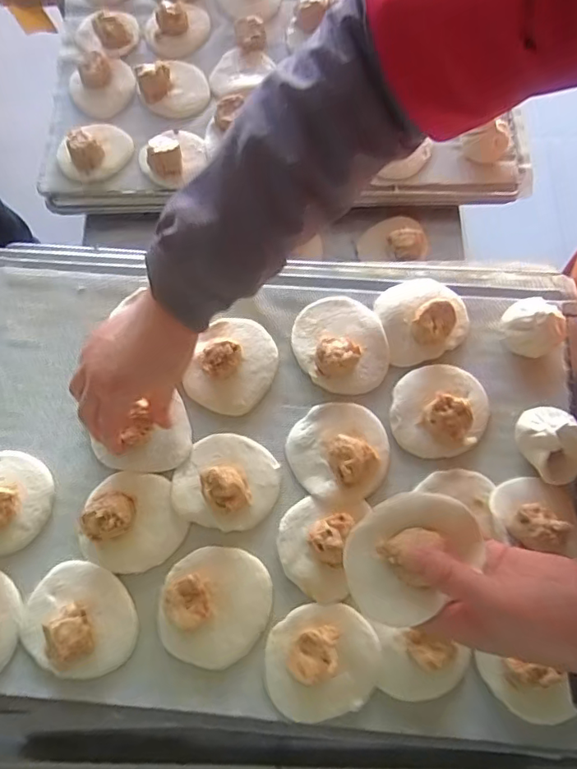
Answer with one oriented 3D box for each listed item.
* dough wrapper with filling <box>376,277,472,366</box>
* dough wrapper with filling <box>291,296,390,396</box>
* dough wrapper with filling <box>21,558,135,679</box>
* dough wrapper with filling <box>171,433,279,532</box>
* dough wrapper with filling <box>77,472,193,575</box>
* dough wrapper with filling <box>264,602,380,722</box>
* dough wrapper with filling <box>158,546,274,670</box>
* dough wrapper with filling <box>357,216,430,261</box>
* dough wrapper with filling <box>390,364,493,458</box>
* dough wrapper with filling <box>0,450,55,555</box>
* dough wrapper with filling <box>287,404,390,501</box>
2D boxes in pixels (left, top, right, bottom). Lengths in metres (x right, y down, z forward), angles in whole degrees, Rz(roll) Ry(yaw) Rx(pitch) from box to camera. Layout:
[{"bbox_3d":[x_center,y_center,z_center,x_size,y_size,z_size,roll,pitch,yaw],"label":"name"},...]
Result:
[{"bbox_3d":[0.132,-0.070,0.509,0.084,0.034,0.082,-15,73,-4],"label":"dough wrapper with filling"},{"bbox_3d":[0.050,-0.043,0.504,0.083,0.025,0.098,-24,74,-6],"label":"dough wrapper with filling"},{"bbox_3d":[-0.178,0.196,0.436,0.094,0.033,0.085,16,74,6],"label":"dough wrapper with filling"},{"bbox_3d":[-0.057,0.084,0.468,0.091,0.030,0.084,0,73,1],"label":"dough wrapper with filling"},{"bbox_3d":[-0.139,0.118,0.459,0.089,0.032,0.085,0,73,1],"label":"dough wrapper with filling"},{"bbox_3d":[0.028,0.226,0.428,0.092,0.030,0.082,-16,73,-4],"label":"dough wrapper with filling"},{"bbox_3d":[-0.064,0.187,0.443,0.090,0.037,0.094,0,73,1],"label":"dough wrapper with filling"},{"bbox_3d":[0.127,-0.182,0.655,0.083,0.025,0.076,-14,54,14],"label":"dough wrapper with filling"},{"bbox_3d":[0.141,0.020,0.482,0.084,0.028,0.094,43,78,13],"label":"dough wrapper with filling"},{"bbox_3d":[-0.258,0.101,0.464,0.083,0.036,0.085,0,73,1],"label":"dough wrapper with filling"},{"bbox_3d":[0.047,0.057,0.475,0.090,0.029,0.090,0,73,1],"label":"dough wrapper with filling"}]

